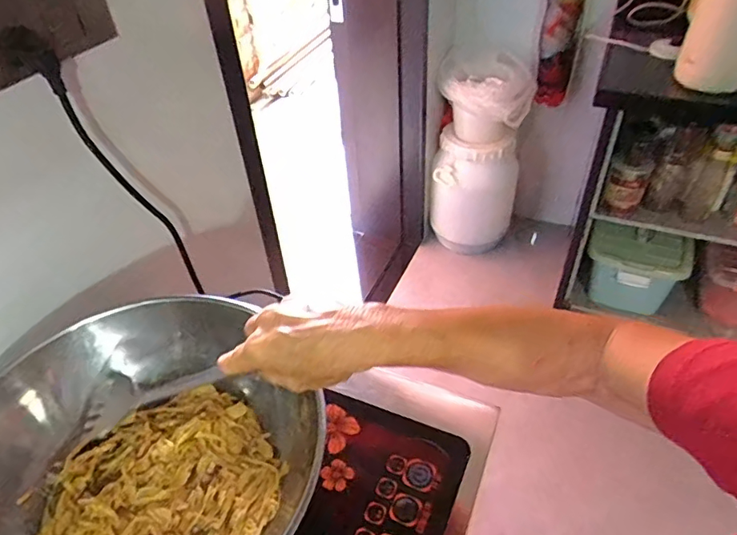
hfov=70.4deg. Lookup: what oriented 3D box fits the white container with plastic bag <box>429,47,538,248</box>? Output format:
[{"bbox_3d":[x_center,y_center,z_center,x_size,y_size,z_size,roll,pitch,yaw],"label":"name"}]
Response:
[{"bbox_3d":[0.381,-0.400,1.827,0.289,0.667,0.290,8,44,13],"label":"white container with plastic bag"}]

